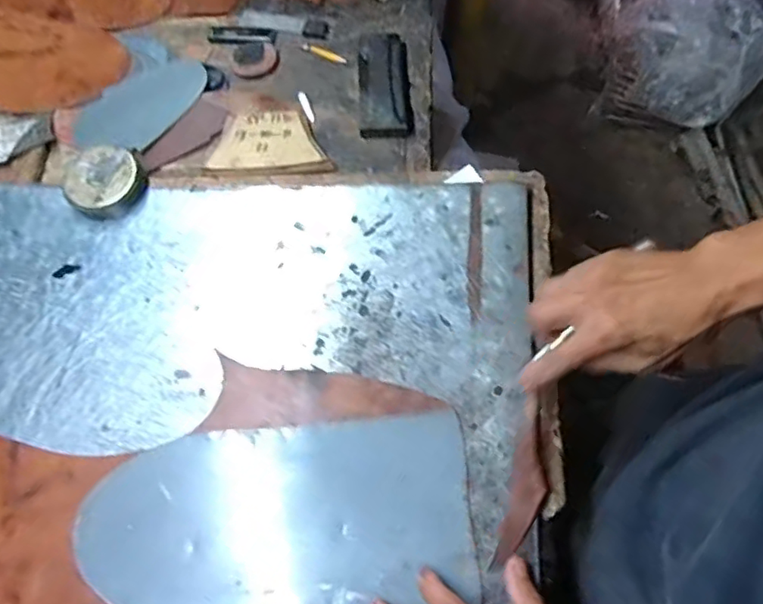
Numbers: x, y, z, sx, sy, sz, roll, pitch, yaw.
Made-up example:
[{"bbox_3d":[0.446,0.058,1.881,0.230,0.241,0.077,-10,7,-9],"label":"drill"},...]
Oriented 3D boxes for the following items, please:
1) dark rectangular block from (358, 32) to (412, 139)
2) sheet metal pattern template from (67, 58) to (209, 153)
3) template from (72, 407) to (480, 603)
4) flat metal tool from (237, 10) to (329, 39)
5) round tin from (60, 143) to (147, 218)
[{"bbox_3d":[0.002,-0.254,0.690,0.054,0.019,0.161,-3,63,0],"label":"dark rectangular block"},{"bbox_3d":[-0.274,-0.225,0.689,0.101,0.009,0.157,35,73,20],"label":"sheet metal pattern template"},{"bbox_3d":[-0.081,0.174,0.471,0.295,0.009,0.151,-5,64,0],"label":"template"},{"bbox_3d":[-0.120,-0.343,0.748,0.112,0.012,0.027,13,64,8],"label":"flat metal tool"},{"bbox_3d":[-0.283,-0.125,0.620,0.078,0.031,0.073,-1,63,1],"label":"round tin"}]

